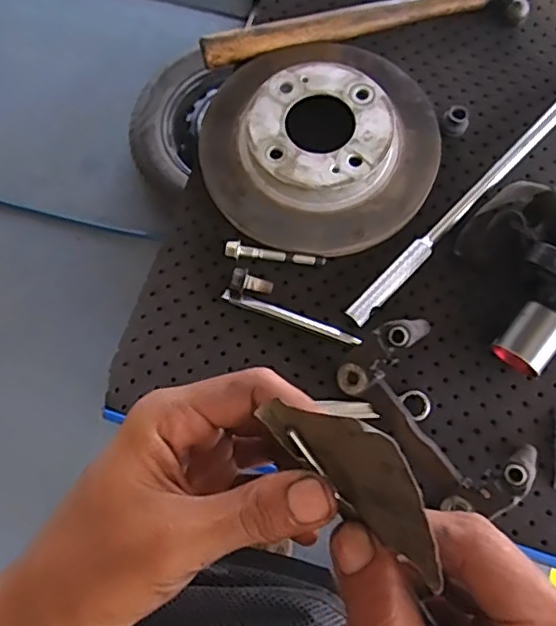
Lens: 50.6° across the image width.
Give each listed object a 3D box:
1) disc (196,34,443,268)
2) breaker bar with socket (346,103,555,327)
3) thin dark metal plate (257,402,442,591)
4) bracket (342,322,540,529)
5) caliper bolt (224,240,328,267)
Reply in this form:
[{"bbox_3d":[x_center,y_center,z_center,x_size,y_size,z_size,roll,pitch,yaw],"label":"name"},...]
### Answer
[{"bbox_3d":[0.040,-0.168,0.556,0.215,0.039,0.232,-1,71,2],"label":"disc"},{"bbox_3d":[0.206,-0.107,0.537,0.061,0.019,0.362,43,78,14],"label":"breaker bar with socket"},{"bbox_3d":[0.027,0.061,0.204,0.009,0.057,0.058,-36,110,-28],"label":"thin dark metal plate"},{"bbox_3d":[0.124,0.083,0.462,0.092,0.052,0.166,-40,74,-11],"label":"bracket"},{"bbox_3d":[-0.003,-0.051,0.532,0.090,0.015,0.014,8,72,5],"label":"caliper bolt"}]

